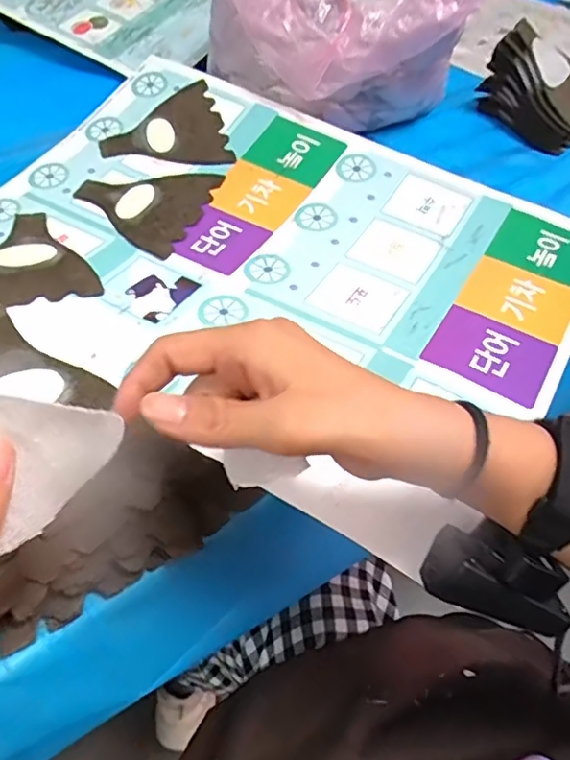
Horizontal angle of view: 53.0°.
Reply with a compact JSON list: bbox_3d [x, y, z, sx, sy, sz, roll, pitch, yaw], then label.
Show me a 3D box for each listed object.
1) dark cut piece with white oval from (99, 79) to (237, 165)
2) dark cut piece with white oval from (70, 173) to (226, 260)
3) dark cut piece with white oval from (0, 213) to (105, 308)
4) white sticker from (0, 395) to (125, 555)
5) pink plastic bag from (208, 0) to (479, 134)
[{"bbox_3d":[-0.129,-0.259,0.602,0.126,0.004,0.121,-17,66,-5],"label":"dark cut piece with white oval"},{"bbox_3d":[-0.141,-0.167,0.545,0.126,0.007,0.120,13,53,11],"label":"dark cut piece with white oval"},{"bbox_3d":[-0.224,-0.108,0.491,0.120,0.005,0.123,-9,49,-10],"label":"dark cut piece with white oval"},{"bbox_3d":[-0.089,0.027,0.215,0.054,0.057,0.006,-22,22,-25],"label":"white sticker"},{"bbox_3d":[0.058,-0.426,0.651,0.273,0.160,0.293,-2,48,-4],"label":"pink plastic bag"}]

